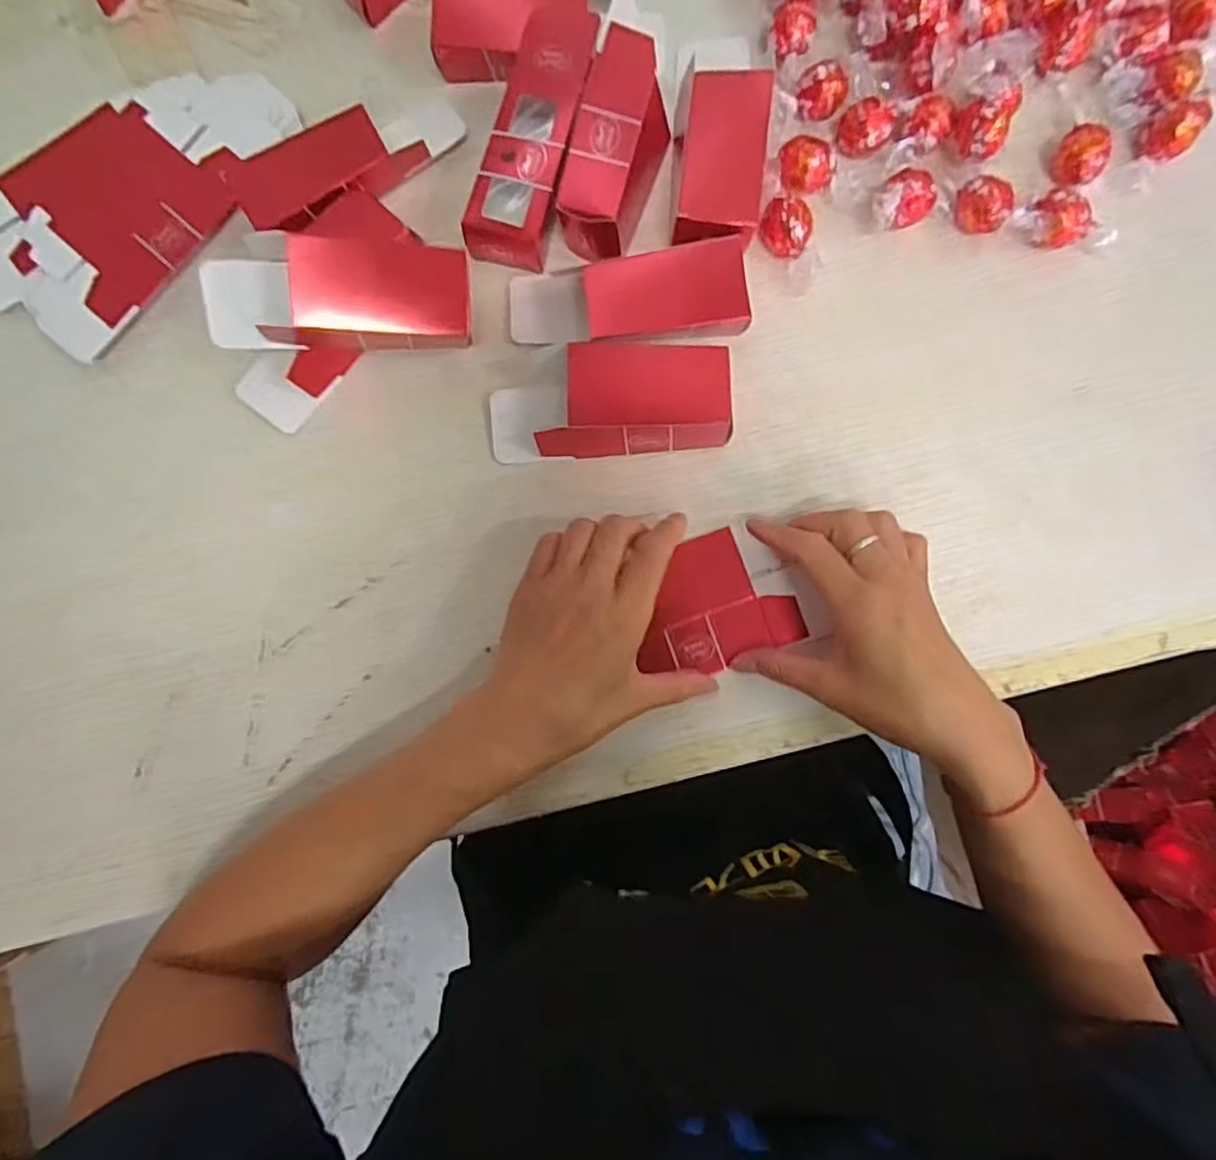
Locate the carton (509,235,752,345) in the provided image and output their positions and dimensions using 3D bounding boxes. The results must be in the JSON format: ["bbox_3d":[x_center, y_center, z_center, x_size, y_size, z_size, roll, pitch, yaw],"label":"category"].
[{"bbox_3d":[0.010,-0.159,0.381,0.134,0.032,0.049,-3,85,2],"label":"carton"}]

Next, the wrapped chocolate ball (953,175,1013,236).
[{"bbox_3d":[0.216,-0.216,0.384,0.030,0.027,0.023,42,88,5],"label":"wrapped chocolate ball"}]

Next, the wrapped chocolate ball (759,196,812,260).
[{"bbox_3d":[0.103,-0.205,0.384,0.029,0.021,0.025,22,86,4],"label":"wrapped chocolate ball"}]

